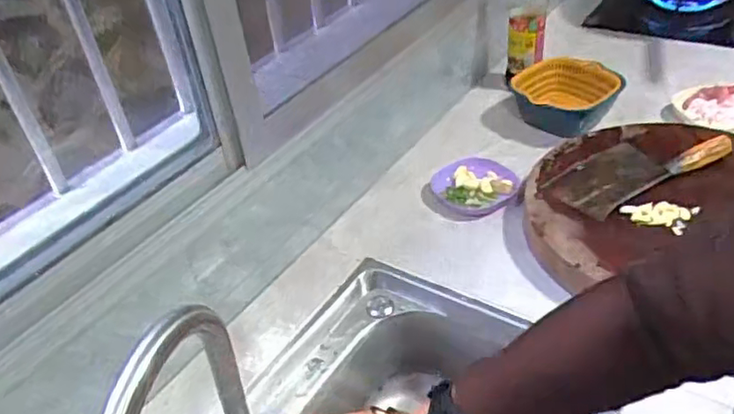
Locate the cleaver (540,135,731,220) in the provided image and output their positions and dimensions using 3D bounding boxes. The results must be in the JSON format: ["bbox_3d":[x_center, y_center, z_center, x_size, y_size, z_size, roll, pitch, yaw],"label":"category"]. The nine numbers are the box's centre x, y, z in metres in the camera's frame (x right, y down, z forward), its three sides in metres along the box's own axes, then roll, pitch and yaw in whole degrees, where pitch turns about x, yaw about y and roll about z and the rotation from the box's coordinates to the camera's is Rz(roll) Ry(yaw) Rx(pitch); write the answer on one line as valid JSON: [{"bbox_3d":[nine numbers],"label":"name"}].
[{"bbox_3d":[0.385,-0.064,0.902,0.259,0.030,0.117,-20,40,-17],"label":"cleaver"}]

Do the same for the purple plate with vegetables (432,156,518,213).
[{"bbox_3d":[0.177,-0.032,0.993,0.120,0.034,0.118,-4,38,3],"label":"purple plate with vegetables"}]

